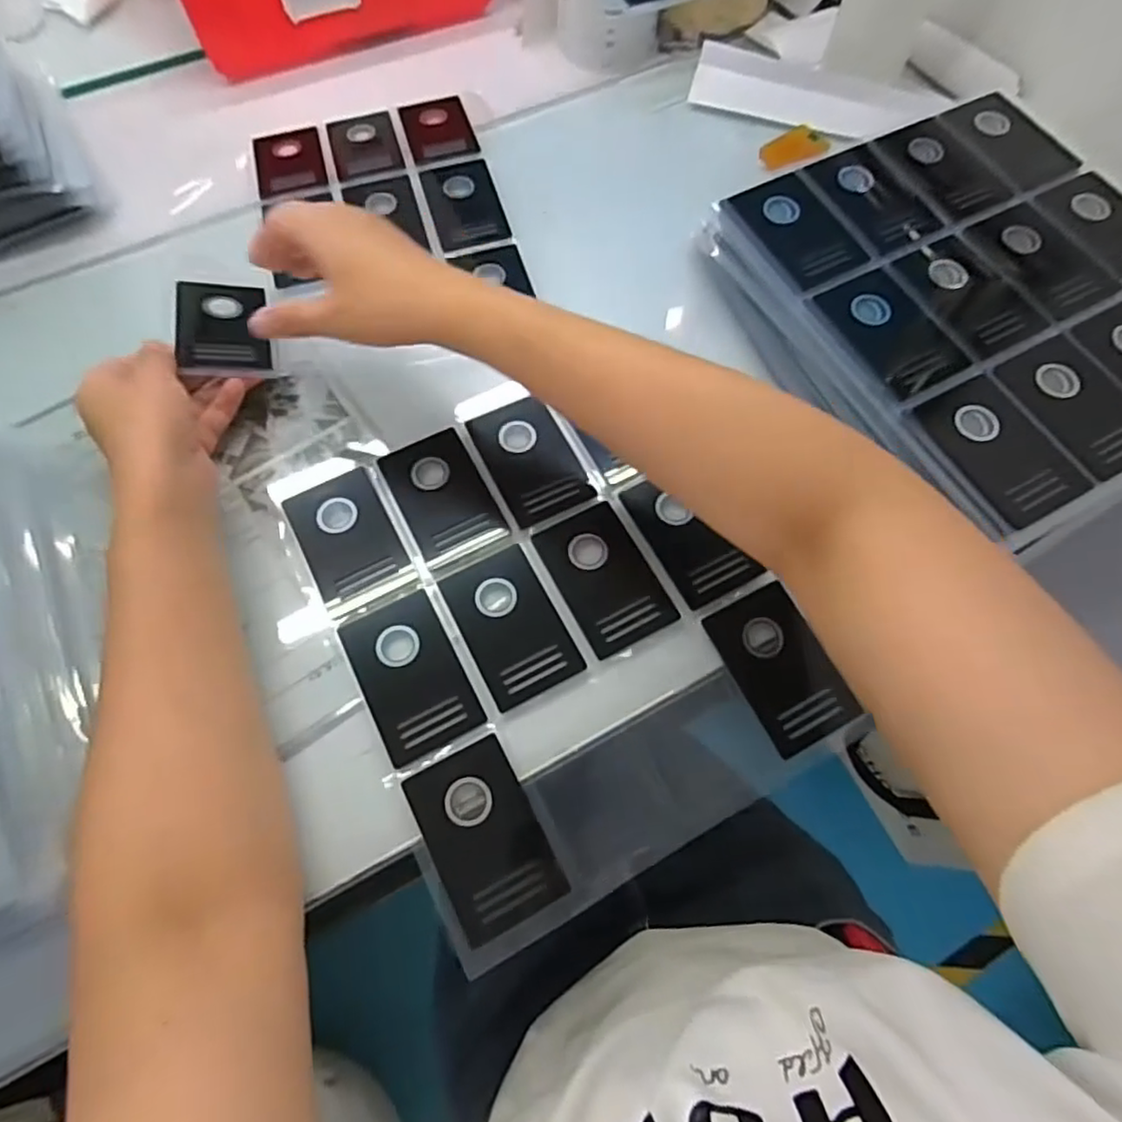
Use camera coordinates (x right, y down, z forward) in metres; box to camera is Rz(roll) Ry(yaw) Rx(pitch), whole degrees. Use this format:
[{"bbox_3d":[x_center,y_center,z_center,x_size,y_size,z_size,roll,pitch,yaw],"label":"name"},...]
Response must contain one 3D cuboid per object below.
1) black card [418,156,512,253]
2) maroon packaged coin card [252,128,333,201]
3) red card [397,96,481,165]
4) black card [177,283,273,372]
[{"bbox_3d":[-0.078,-0.290,0.521,0.056,0.005,0.089,-15,70,-5],"label":"black card"},{"bbox_3d":[-0.228,-0.336,0.541,0.055,0.004,0.091,-15,62,-9],"label":"maroon packaged coin card"},{"bbox_3d":[-0.107,-0.376,0.560,0.056,0.004,0.089,-15,63,-4],"label":"red card"},{"bbox_3d":[-0.232,-0.163,0.441,0.055,0.009,0.088,-6,61,-22],"label":"black card"}]

